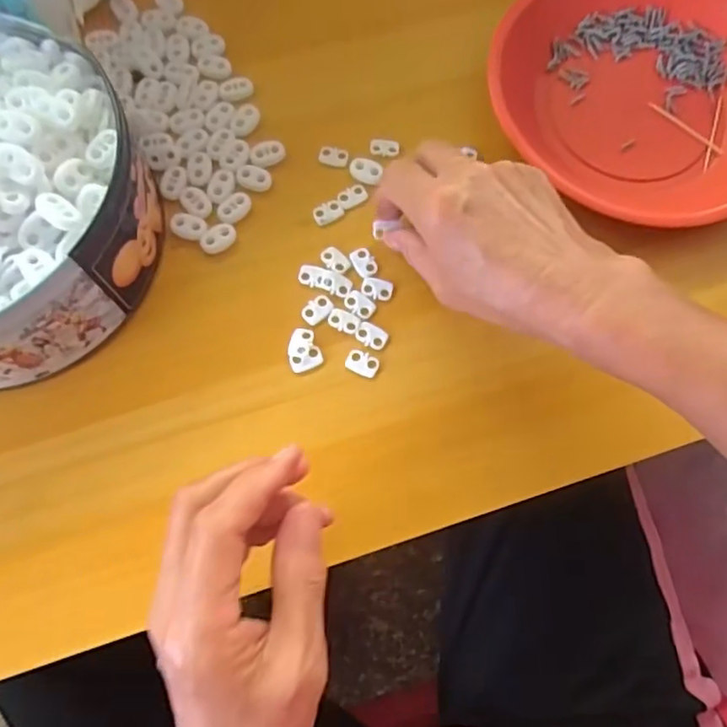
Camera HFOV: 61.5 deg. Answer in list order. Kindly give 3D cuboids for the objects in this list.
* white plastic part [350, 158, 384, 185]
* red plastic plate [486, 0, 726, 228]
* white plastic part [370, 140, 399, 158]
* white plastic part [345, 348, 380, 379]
[{"bbox_3d":[0.001,-0.122,0.387,0.021,0.004,0.016,26,75,6],"label":"white plastic part"},{"bbox_3d":[0.183,-0.182,0.399,0.193,0.030,0.176,0,74,-2],"label":"red plastic plate"},{"bbox_3d":[0.014,-0.138,0.395,0.018,0.005,0.011,2,74,-1],"label":"white plastic part"},{"bbox_3d":[-0.001,0.000,0.353,0.019,0.004,0.014,20,74,4],"label":"white plastic part"}]

